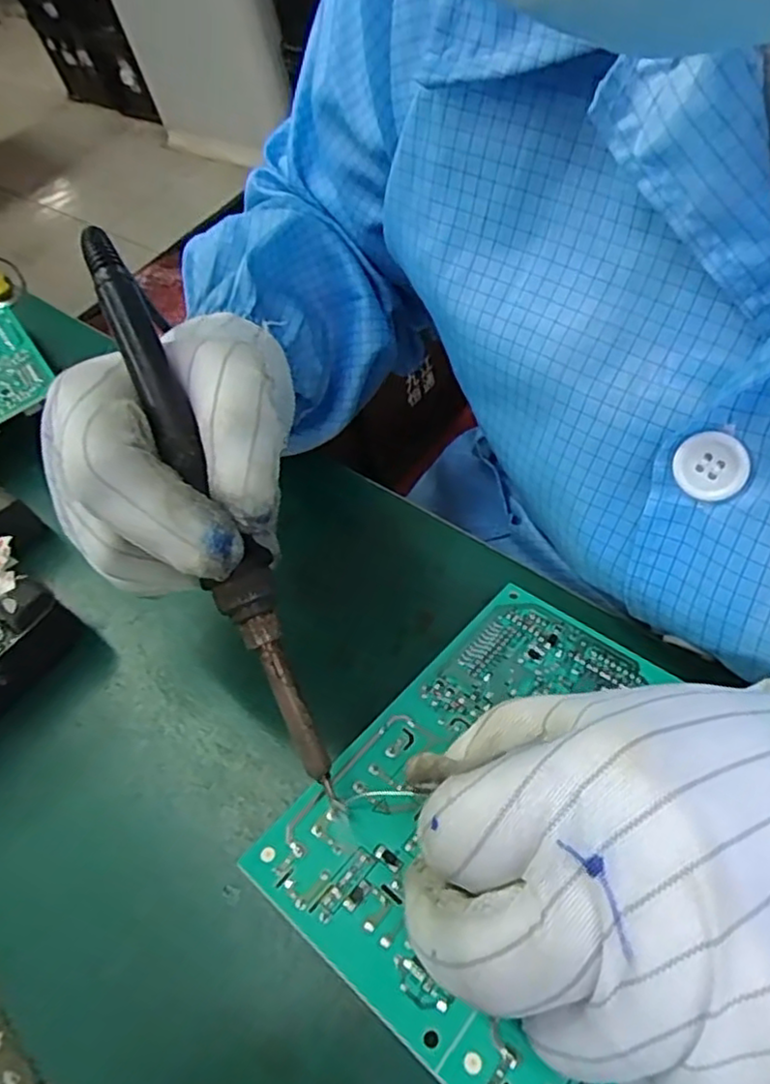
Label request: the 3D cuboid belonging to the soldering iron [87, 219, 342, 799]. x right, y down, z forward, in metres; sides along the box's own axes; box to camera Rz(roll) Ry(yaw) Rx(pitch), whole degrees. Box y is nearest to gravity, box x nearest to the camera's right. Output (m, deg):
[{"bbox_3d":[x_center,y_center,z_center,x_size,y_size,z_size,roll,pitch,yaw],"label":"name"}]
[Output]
[{"bbox_3d":[-0.056,-0.014,0.209,0.018,0.014,0.195,-23,85,-13],"label":"soldering iron"}]

